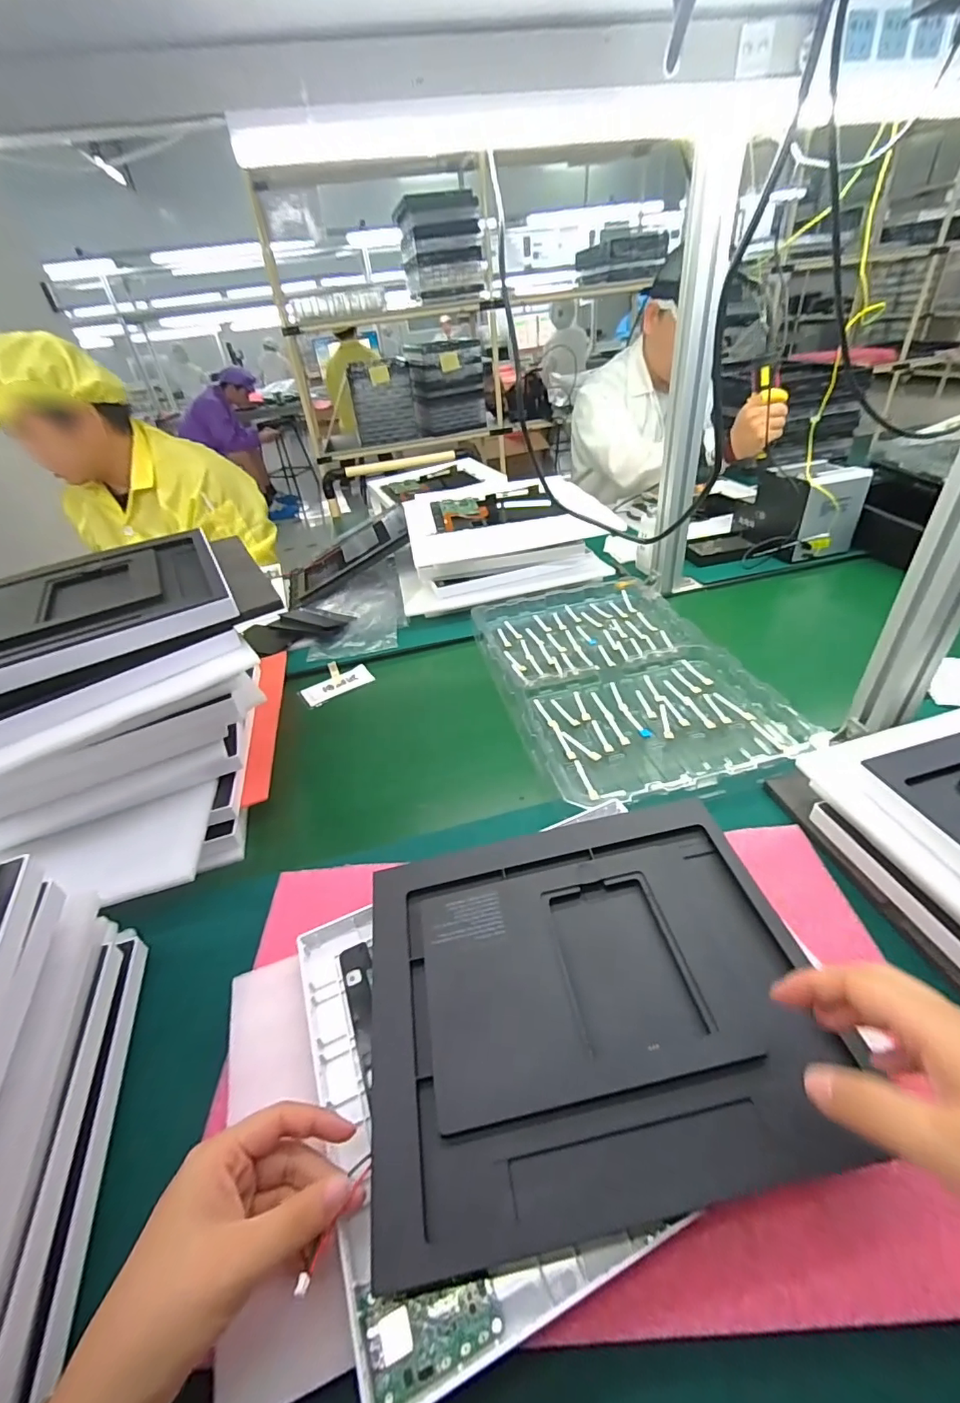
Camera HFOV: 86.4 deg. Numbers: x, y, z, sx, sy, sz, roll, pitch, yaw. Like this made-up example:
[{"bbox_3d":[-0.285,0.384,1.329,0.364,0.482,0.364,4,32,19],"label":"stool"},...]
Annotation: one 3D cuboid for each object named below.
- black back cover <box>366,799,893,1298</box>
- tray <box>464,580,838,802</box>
[{"bbox_3d":[0.071,0.194,0.359,0.291,0.023,0.242,-11,37,-5],"label":"black back cover"},{"bbox_3d":[0.185,-0.047,0.724,0.305,0.031,0.482,-12,38,-6],"label":"tray"}]

